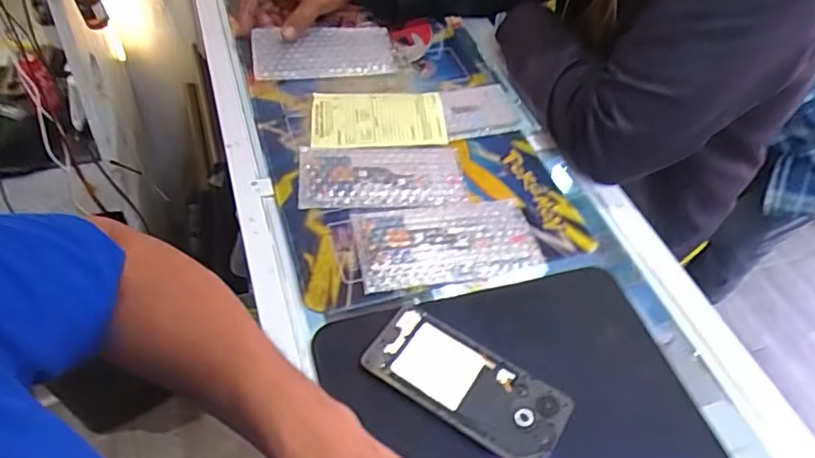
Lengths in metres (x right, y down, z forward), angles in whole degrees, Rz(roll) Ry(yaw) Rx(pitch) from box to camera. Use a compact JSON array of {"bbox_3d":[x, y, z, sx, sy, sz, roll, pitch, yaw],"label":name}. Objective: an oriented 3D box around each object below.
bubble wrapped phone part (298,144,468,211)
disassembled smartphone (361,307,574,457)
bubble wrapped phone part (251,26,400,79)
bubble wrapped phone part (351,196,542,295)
[{"bbox_3d":[-0.026,-0.056,0.612,0.168,0.014,0.087,-4,50,-9],"label":"bubble wrapped phone part"},{"bbox_3d":[0.047,0.126,0.476,0.161,0.015,0.074,26,52,16],"label":"disassembled smartphone"},{"bbox_3d":[-0.102,-0.221,0.729,0.176,0.015,0.080,-8,63,-18],"label":"bubble wrapped phone part"},{"bbox_3d":[0.040,0.014,0.569,0.176,0.016,0.092,-7,51,-12],"label":"bubble wrapped phone part"}]

